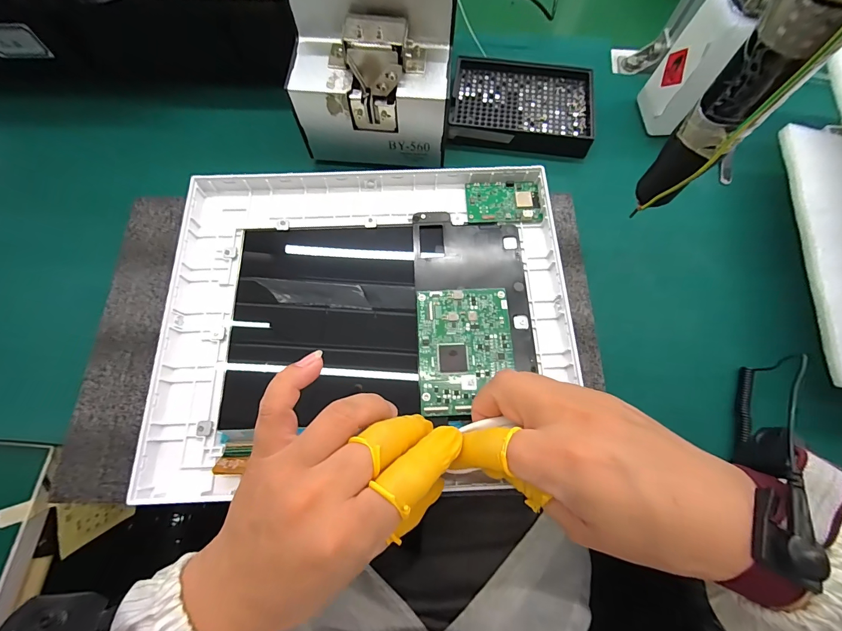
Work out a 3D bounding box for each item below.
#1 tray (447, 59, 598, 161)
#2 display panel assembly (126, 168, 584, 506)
[{"bbox_3d":[0.098,-0.211,0.354,0.134,0.020,0.099,5,74,1],"label":"tray"},{"bbox_3d":[-0.039,-0.002,0.280,0.303,0.023,0.248,-2,74,-1],"label":"display panel assembly"}]

